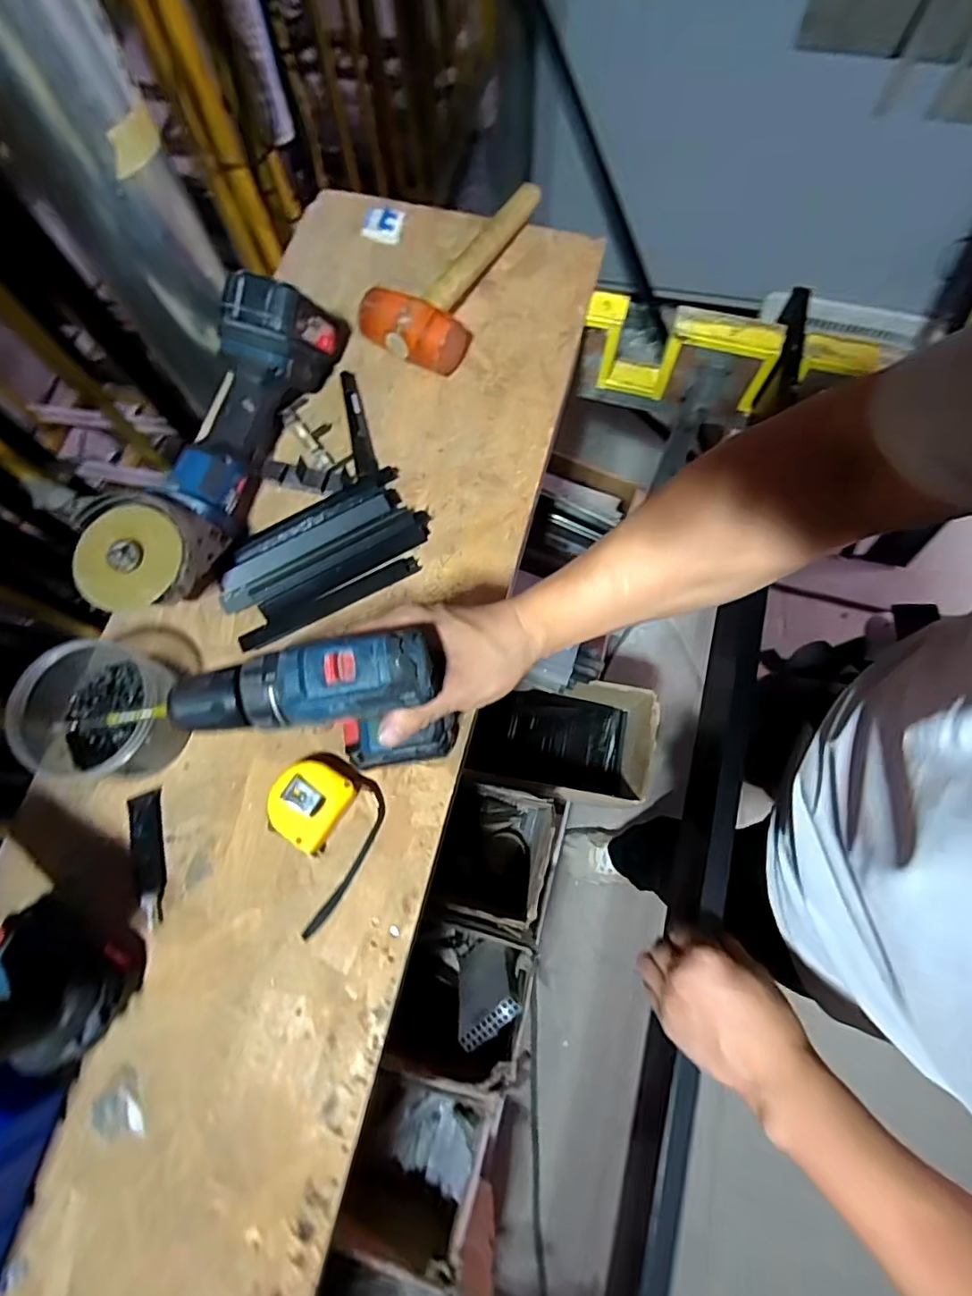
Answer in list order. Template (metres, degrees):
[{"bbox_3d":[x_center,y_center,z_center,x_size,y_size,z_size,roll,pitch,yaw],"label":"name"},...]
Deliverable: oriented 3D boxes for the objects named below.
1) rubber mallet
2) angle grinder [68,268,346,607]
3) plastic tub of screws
[{"bbox_3d":[-0.026,-0.432,0.650,0.119,0.061,0.286,26,75,10],"label":"rubber mallet"},{"bbox_3d":[-0.253,-0.211,0.561,0.100,0.111,0.397,15,73,6],"label":"angle grinder"},{"bbox_3d":[-0.343,0.051,0.505,0.137,0.072,0.113,19,74,8],"label":"plastic tub of screws"}]

